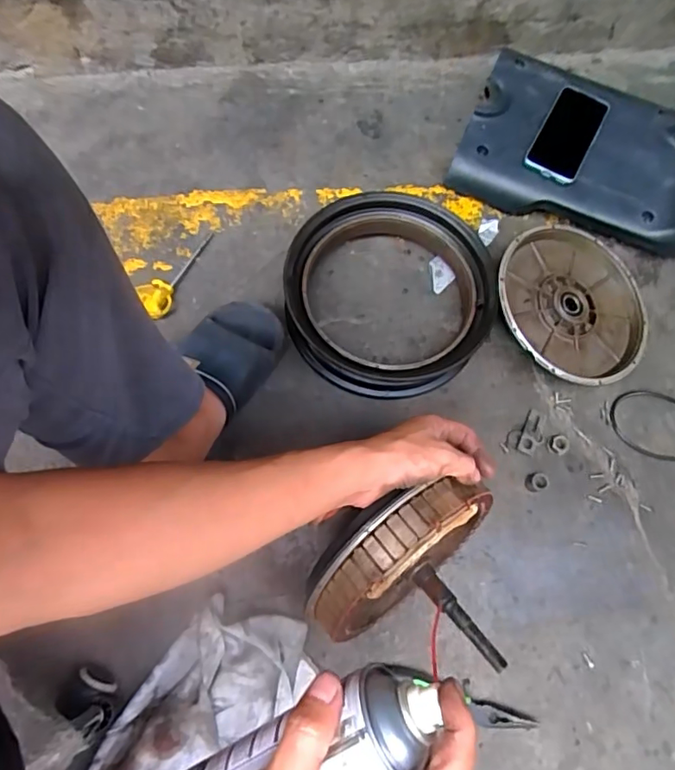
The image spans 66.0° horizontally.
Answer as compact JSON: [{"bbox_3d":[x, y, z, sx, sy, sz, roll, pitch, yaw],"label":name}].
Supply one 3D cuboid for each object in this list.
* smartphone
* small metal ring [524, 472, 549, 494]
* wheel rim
[{"bbox_3d":[0.331,-0.361,0.747,0.076,0.016,0.149,28,72,6],"label":"smartphone"},{"bbox_3d":[0.250,0.122,0.653,0.026,0.017,0.023,-12,74,-5],"label":"small metal ring"},{"bbox_3d":[0.070,-0.123,0.690,0.256,0.070,0.271,0,73,-1],"label":"wheel rim"}]

